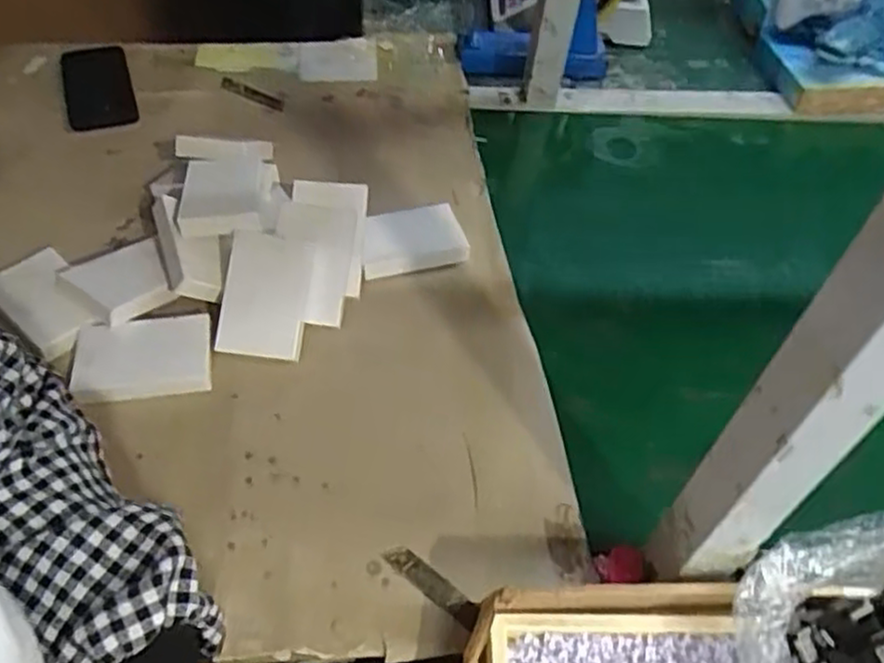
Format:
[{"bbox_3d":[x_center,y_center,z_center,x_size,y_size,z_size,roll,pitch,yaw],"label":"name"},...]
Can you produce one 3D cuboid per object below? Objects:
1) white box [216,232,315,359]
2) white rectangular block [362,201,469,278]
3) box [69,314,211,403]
[{"bbox_3d":[-0.162,-0.032,0.677,0.077,0.012,0.109,8,88,1],"label":"white box"},{"bbox_3d":[-0.033,-0.095,0.773,0.109,0.025,0.074,-9,51,-12],"label":"white rectangular block"},{"bbox_3d":[-0.263,0.025,0.651,0.114,0.020,0.075,-5,50,-10],"label":"box"}]

